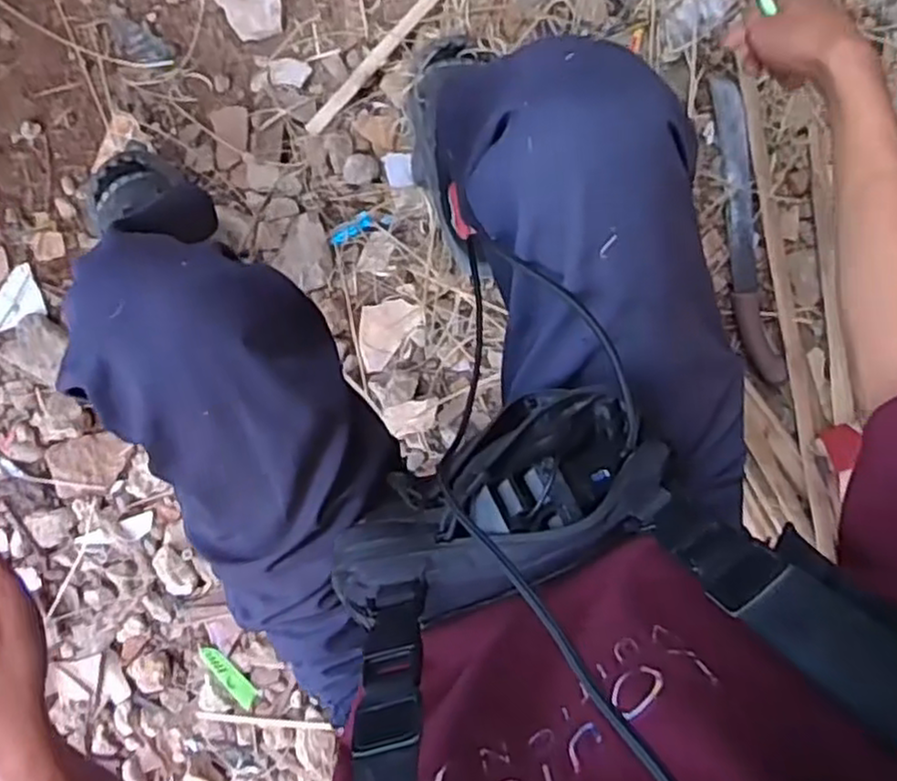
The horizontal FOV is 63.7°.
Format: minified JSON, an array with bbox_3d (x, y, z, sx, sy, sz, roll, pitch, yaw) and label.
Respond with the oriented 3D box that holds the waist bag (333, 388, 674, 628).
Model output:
[{"bbox_3d":[0.032,0.077,0.471,0.221,0.112,0.082,-32,95,-1],"label":"waist bag"}]

